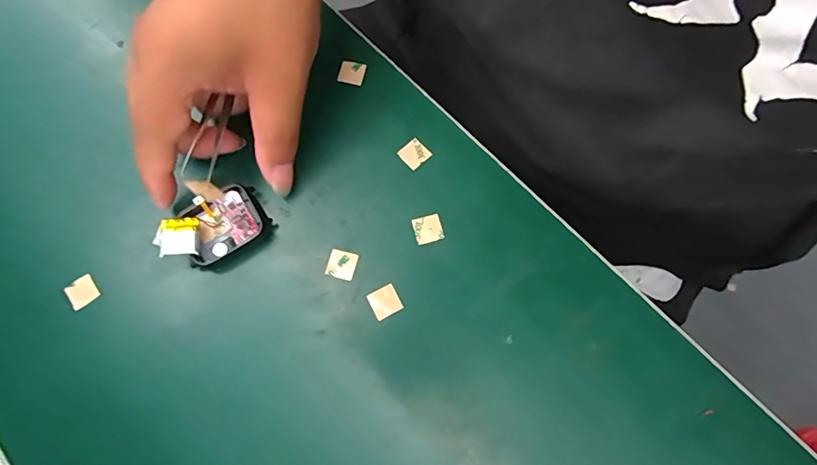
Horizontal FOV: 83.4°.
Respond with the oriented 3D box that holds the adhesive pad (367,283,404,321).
[{"bbox_3d":[-0.013,0.037,0.247,0.015,0.004,0.015,-28,74,-8],"label":"adhesive pad"}]

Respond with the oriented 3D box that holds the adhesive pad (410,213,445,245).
[{"bbox_3d":[0.011,-0.002,0.259,0.016,0.004,0.015,-15,73,-4],"label":"adhesive pad"}]

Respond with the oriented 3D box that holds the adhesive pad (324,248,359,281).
[{"bbox_3d":[-0.037,0.017,0.254,0.016,0.004,0.016,14,73,5],"label":"adhesive pad"}]

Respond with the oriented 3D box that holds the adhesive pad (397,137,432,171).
[{"bbox_3d":[0.003,-0.048,0.271,0.015,0.004,0.016,-39,76,-11],"label":"adhesive pad"}]

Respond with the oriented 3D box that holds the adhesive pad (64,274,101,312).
[{"bbox_3d":[-0.182,0.033,0.255,0.015,0.004,0.016,-37,75,-10],"label":"adhesive pad"}]

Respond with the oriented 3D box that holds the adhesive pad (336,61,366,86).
[{"bbox_3d":[-0.036,-0.101,0.290,0.016,0.004,0.014,13,82,0],"label":"adhesive pad"}]

